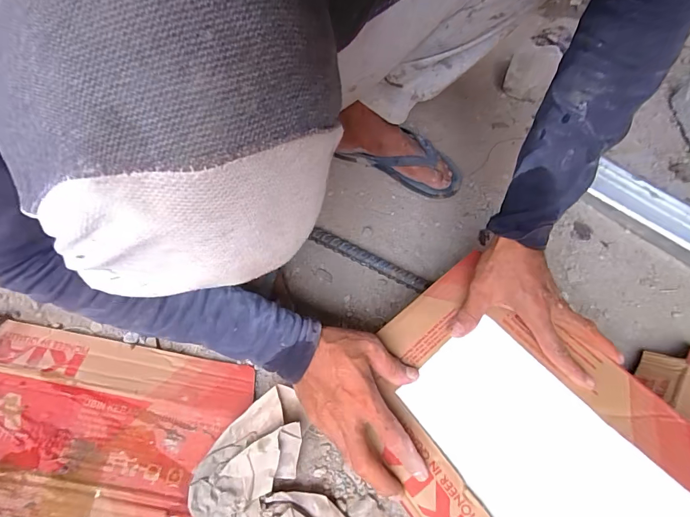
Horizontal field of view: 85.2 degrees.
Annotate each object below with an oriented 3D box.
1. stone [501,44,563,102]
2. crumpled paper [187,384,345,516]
[{"bbox_3d":[0.390,-0.390,0.789,0.101,0.053,0.101,-1,83,11],"label":"stone"},{"bbox_3d":[-0.081,0.255,0.394,0.134,0.044,0.182,-26,65,-17],"label":"crumpled paper"}]

